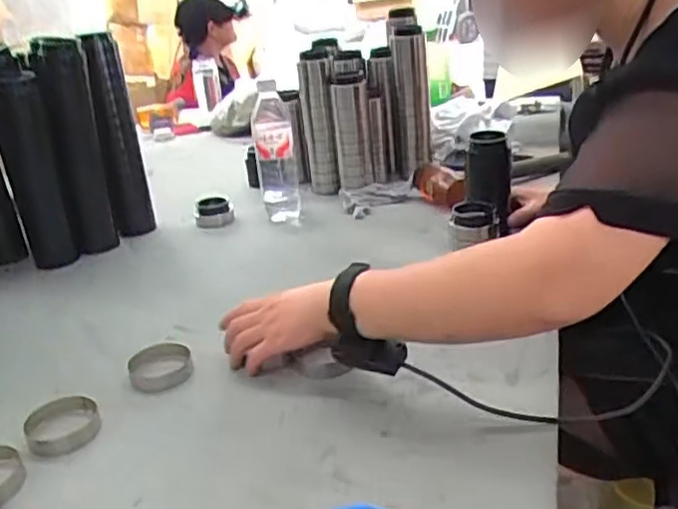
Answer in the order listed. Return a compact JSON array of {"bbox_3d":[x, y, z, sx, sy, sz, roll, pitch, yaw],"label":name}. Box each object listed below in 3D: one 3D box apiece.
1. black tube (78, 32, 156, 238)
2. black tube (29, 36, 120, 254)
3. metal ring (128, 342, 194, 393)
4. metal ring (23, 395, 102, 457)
[{"bbox_3d":[-0.354,-0.183,1.052,0.061,0.309,0.062,-13,26,-18],"label":"black tube"},{"bbox_3d":[-0.396,-0.158,1.000,0.068,0.314,0.068,-12,26,-16],"label":"black tube"},{"bbox_3d":[-0.192,0.119,0.704,0.065,0.017,0.064,-8,23,-11],"label":"metal ring"},{"bbox_3d":[-0.260,0.160,0.616,0.063,0.017,0.069,-3,22,1],"label":"metal ring"}]

